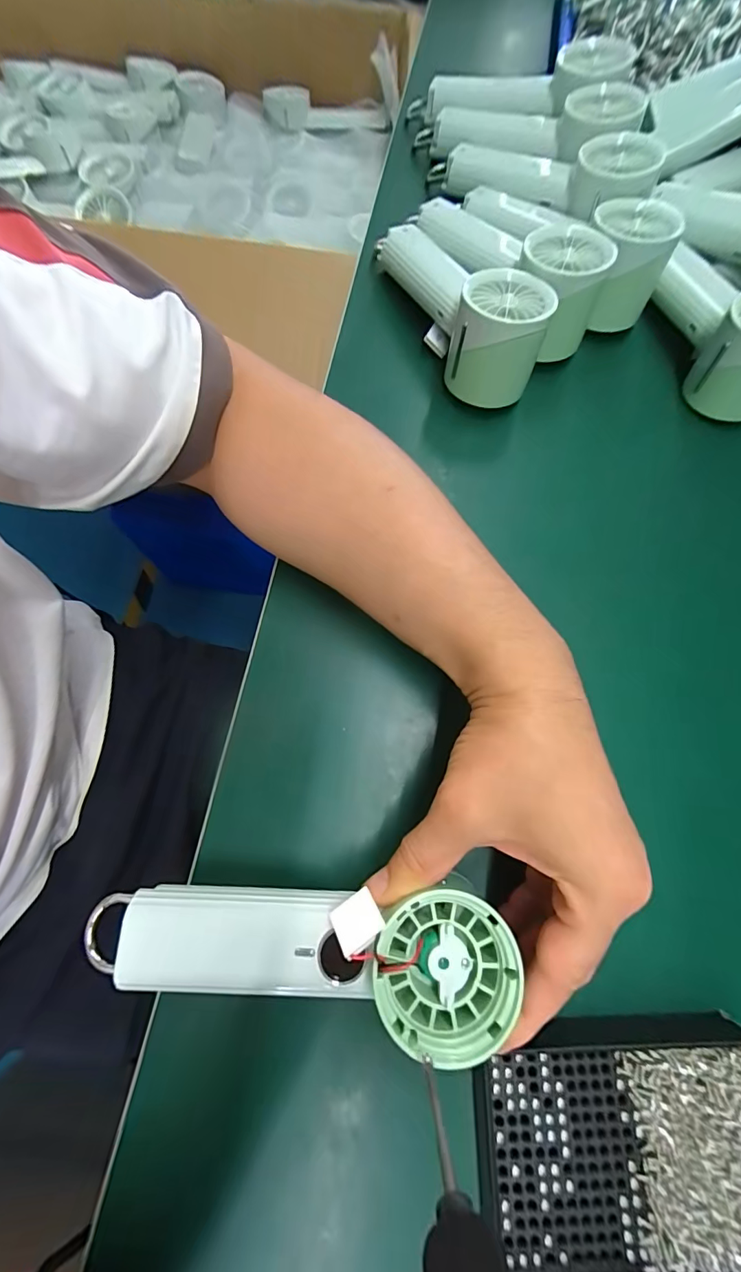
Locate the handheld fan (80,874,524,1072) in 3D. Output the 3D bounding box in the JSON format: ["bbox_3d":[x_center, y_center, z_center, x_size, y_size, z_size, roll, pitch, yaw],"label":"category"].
[{"bbox_3d":[-0.034,0.138,0.189,0.187,0.027,0.058,3,73,5],"label":"handheld fan"}]

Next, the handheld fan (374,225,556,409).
[{"bbox_3d":[0.066,-0.256,0.314,0.062,0.062,0.182,-20,75,-7],"label":"handheld fan"}]

